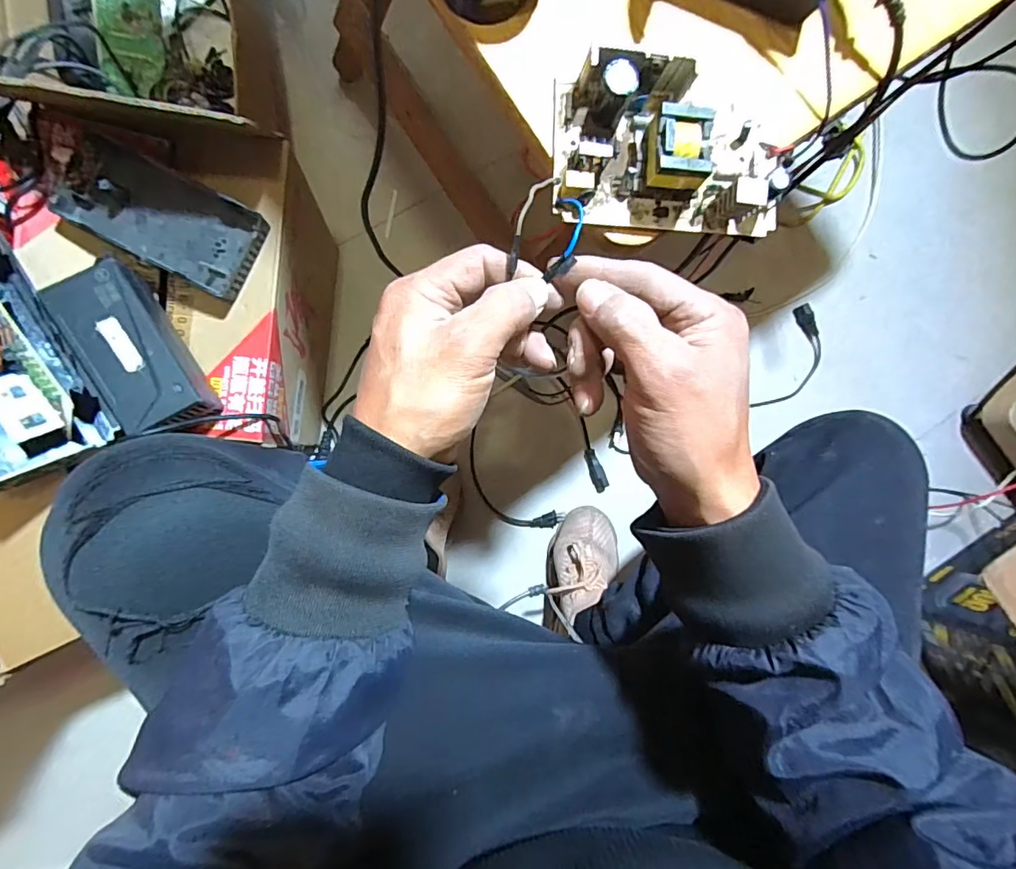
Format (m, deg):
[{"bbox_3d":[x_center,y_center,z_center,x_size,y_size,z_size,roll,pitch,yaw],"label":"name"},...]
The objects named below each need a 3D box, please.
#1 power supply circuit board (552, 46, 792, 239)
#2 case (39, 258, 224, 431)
[{"bbox_3d":[0.089,-0.150,0.254,0.125,0.034,0.077,1,89,-8],"label":"power supply circuit board"},{"bbox_3d":[-0.345,-0.073,0.462,0.072,0.055,0.152,-33,94,-7],"label":"case"}]

